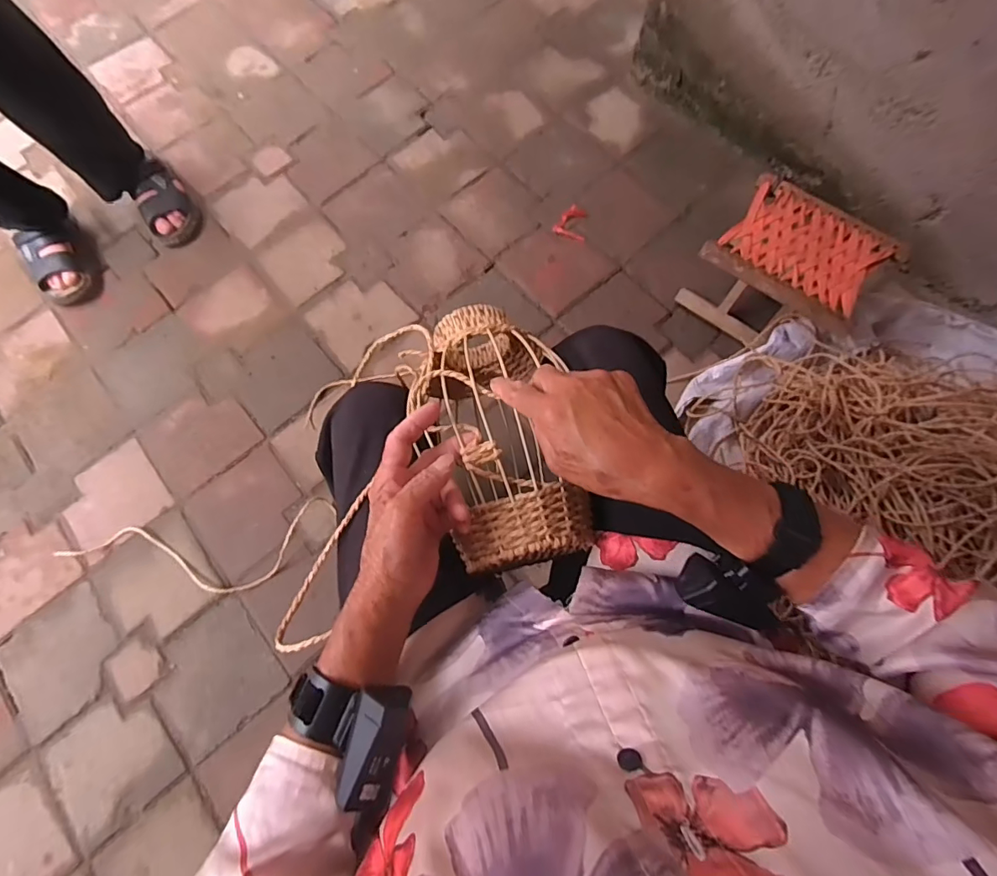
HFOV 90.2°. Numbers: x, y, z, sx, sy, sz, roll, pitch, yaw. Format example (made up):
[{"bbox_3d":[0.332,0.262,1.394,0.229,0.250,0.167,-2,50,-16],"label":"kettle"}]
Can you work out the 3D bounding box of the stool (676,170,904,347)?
[{"bbox_3d":[0.555,-0.312,0.983,0.284,0.196,0.244,42,79,14],"label":"stool"}]

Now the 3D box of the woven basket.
[{"bbox_3d":[0.000,-0.010,0.468,0.132,0.104,0.261,-11,59,-3],"label":"woven basket"}]

